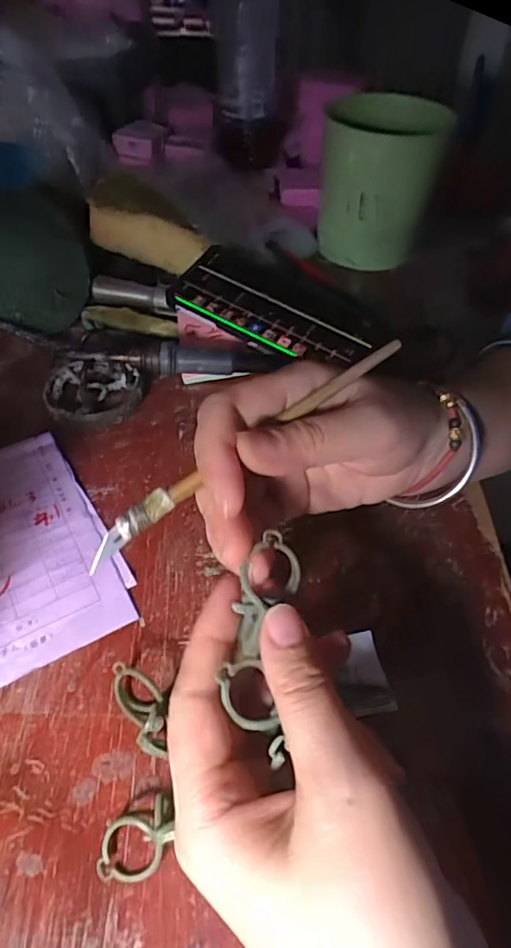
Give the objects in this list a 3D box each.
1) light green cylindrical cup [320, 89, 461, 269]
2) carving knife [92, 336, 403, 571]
[{"bbox_3d":[0.115,-0.286,0.499,0.103,0.127,0.110,5,49,1],"label":"light green cylindrical cup"},{"bbox_3d":[-0.001,-0.013,0.209,0.154,0.007,0.008,-35,58,-12],"label":"carving knife"}]

